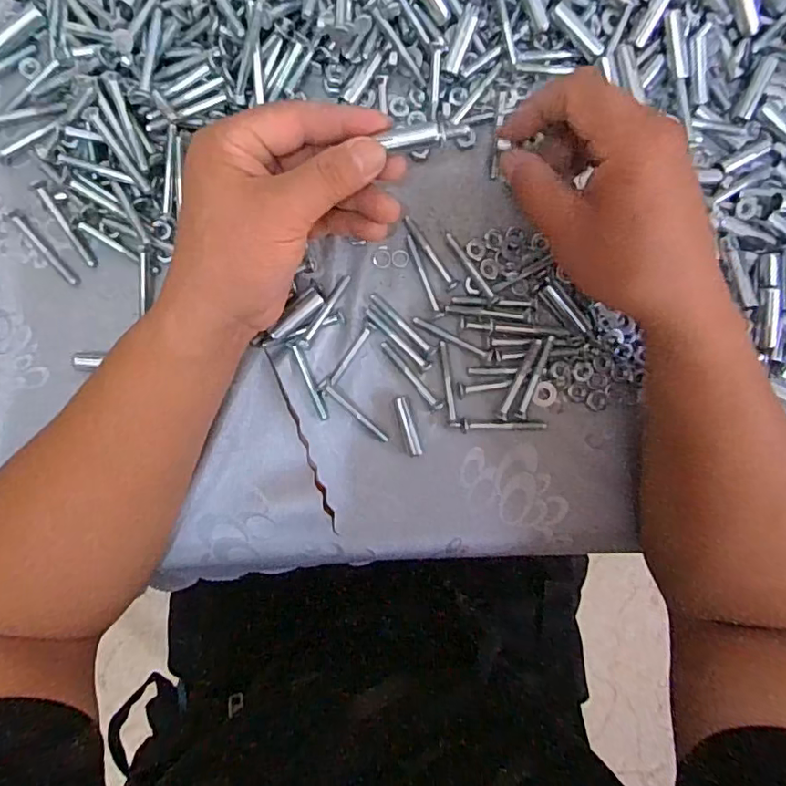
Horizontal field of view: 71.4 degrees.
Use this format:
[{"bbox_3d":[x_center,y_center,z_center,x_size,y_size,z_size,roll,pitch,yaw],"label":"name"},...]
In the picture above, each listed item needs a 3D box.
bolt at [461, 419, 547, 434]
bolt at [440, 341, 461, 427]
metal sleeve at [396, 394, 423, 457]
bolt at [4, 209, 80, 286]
[{"bbox_3d":[0.072,0.022,0.358,0.056,0.007,0.008,0,90,-4],"label":"bolt"},{"bbox_3d":[0.035,-0.006,0.355,0.007,0.004,0.055,-10,91,-4],"label":"bolt"},{"bbox_3d":[0.010,0.021,0.352,0.009,0.008,0.039,-15,91,-4],"label":"metal sleeve"},{"bbox_3d":[-0.216,-0.090,0.339,0.010,0.004,0.058,-44,93,-3],"label":"bolt"}]

